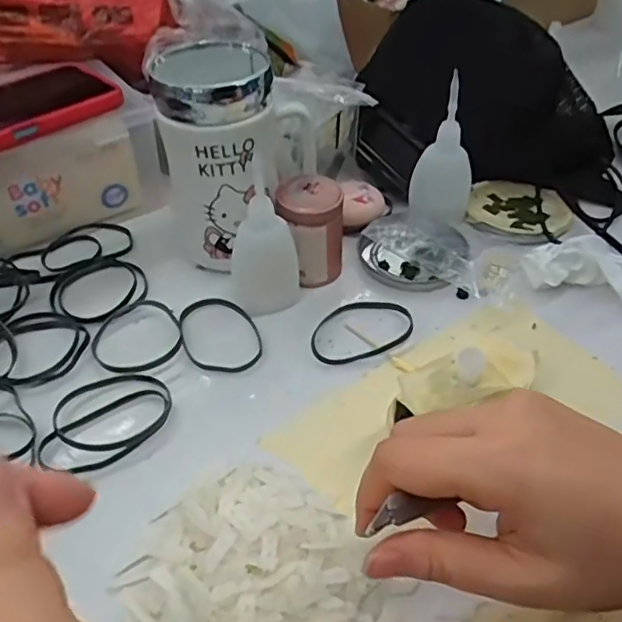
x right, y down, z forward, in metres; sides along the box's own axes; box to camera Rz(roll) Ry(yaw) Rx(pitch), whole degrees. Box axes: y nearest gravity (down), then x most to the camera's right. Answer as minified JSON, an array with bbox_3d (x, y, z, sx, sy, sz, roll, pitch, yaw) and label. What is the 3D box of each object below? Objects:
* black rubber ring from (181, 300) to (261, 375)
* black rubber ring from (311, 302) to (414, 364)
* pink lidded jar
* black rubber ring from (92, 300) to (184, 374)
[{"bbox_3d":[-0.061,0.014,0.407,0.049,0.005,0.070,-20,47,-18],"label":"black rubber ring"},{"bbox_3d":[0.034,0.013,0.407,0.074,0.008,0.047,-19,46,-14],"label":"black rubber ring"},{"bbox_3d":[-0.001,-0.054,0.432,0.043,0.064,0.040,-1,44,1],"label":"pink lidded jar"},{"bbox_3d":[-0.110,0.016,0.399,0.058,0.004,0.058,-1,44,1],"label":"black rubber ring"}]

